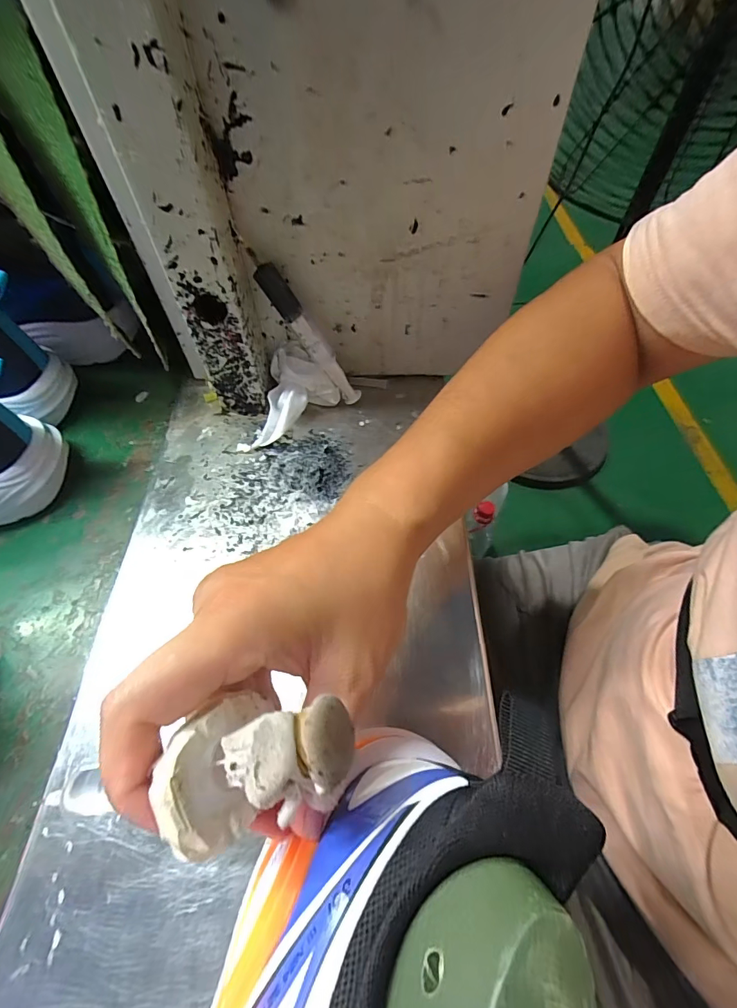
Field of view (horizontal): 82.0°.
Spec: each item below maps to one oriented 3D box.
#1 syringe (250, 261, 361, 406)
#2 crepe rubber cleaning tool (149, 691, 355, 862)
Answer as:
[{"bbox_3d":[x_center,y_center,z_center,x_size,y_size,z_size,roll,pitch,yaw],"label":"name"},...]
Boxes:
[{"bbox_3d":[-0.042,-0.122,0.320,0.014,0.119,0.010,-9,50,32],"label":"syringe"},{"bbox_3d":[-0.032,0.074,0.123,0.053,0.033,0.039,-11,57,-9],"label":"crepe rubber cleaning tool"}]

